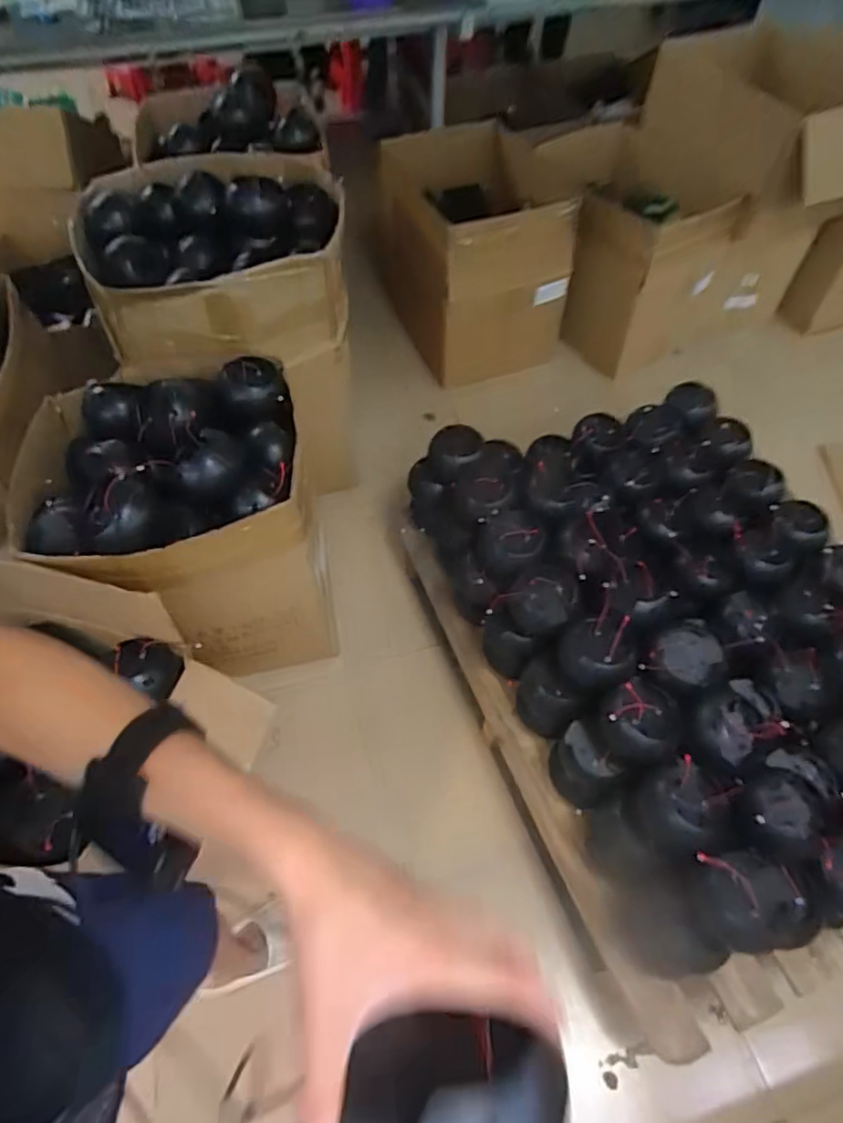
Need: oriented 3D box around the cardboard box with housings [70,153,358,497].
[{"bbox_3d":[-0.459,-0.572,1.587,0.542,0.651,0.491,-9,56,-5],"label":"cardboard box with housings"}]

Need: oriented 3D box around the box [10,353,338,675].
[{"bbox_3d":[-0.456,-0.073,1.283,0.458,0.539,0.433,-15,57,-9],"label":"box"}]

